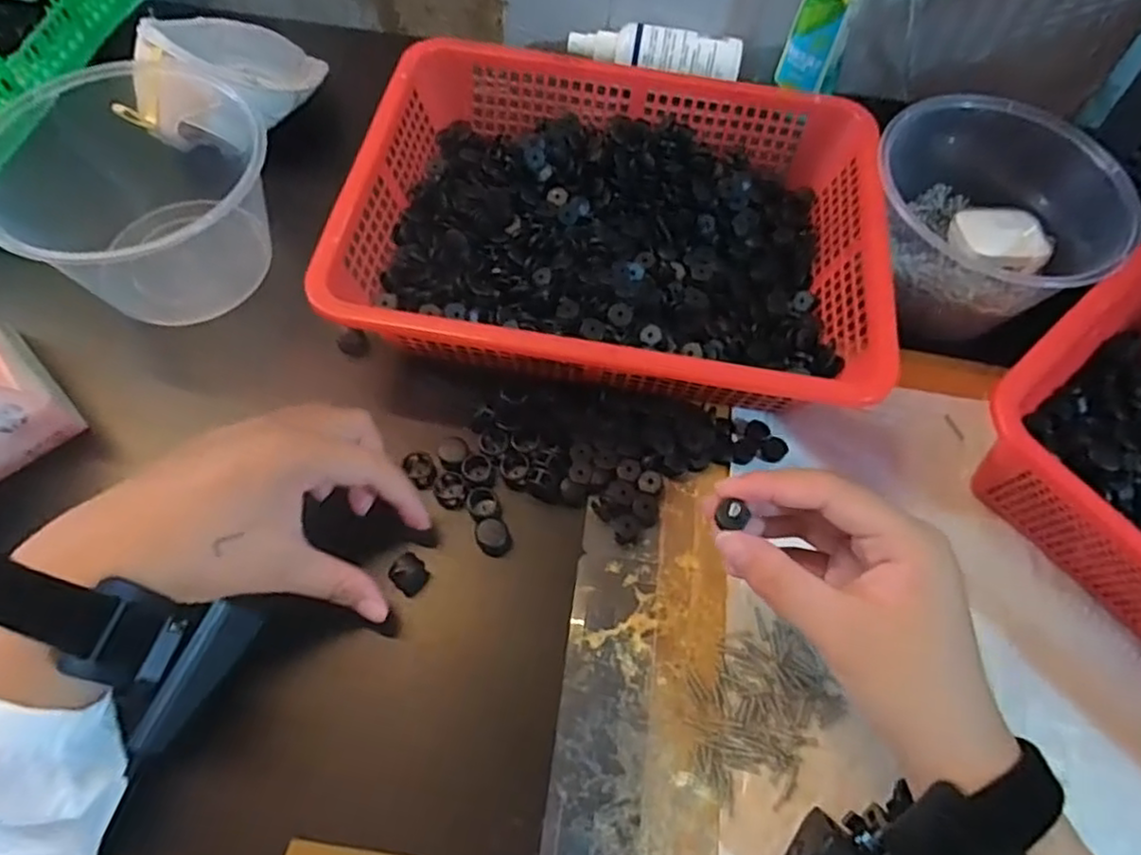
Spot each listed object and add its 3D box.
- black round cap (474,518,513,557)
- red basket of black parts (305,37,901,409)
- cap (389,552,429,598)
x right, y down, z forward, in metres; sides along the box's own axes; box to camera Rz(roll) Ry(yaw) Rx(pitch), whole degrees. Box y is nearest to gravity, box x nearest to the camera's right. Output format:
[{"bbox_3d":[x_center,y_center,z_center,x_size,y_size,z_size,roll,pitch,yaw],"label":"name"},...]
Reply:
[{"bbox_3d":[-0.040,0.058,0.356,0.016,0.008,0.020,-35,70,-20],"label":"black round cap"},{"bbox_3d":[0.027,-0.117,0.411,0.297,0.070,0.220,9,62,1],"label":"red basket of black parts"},{"bbox_3d":[-0.082,0.074,0.343,0.014,0.018,0.016,33,65,13],"label":"cap"}]

